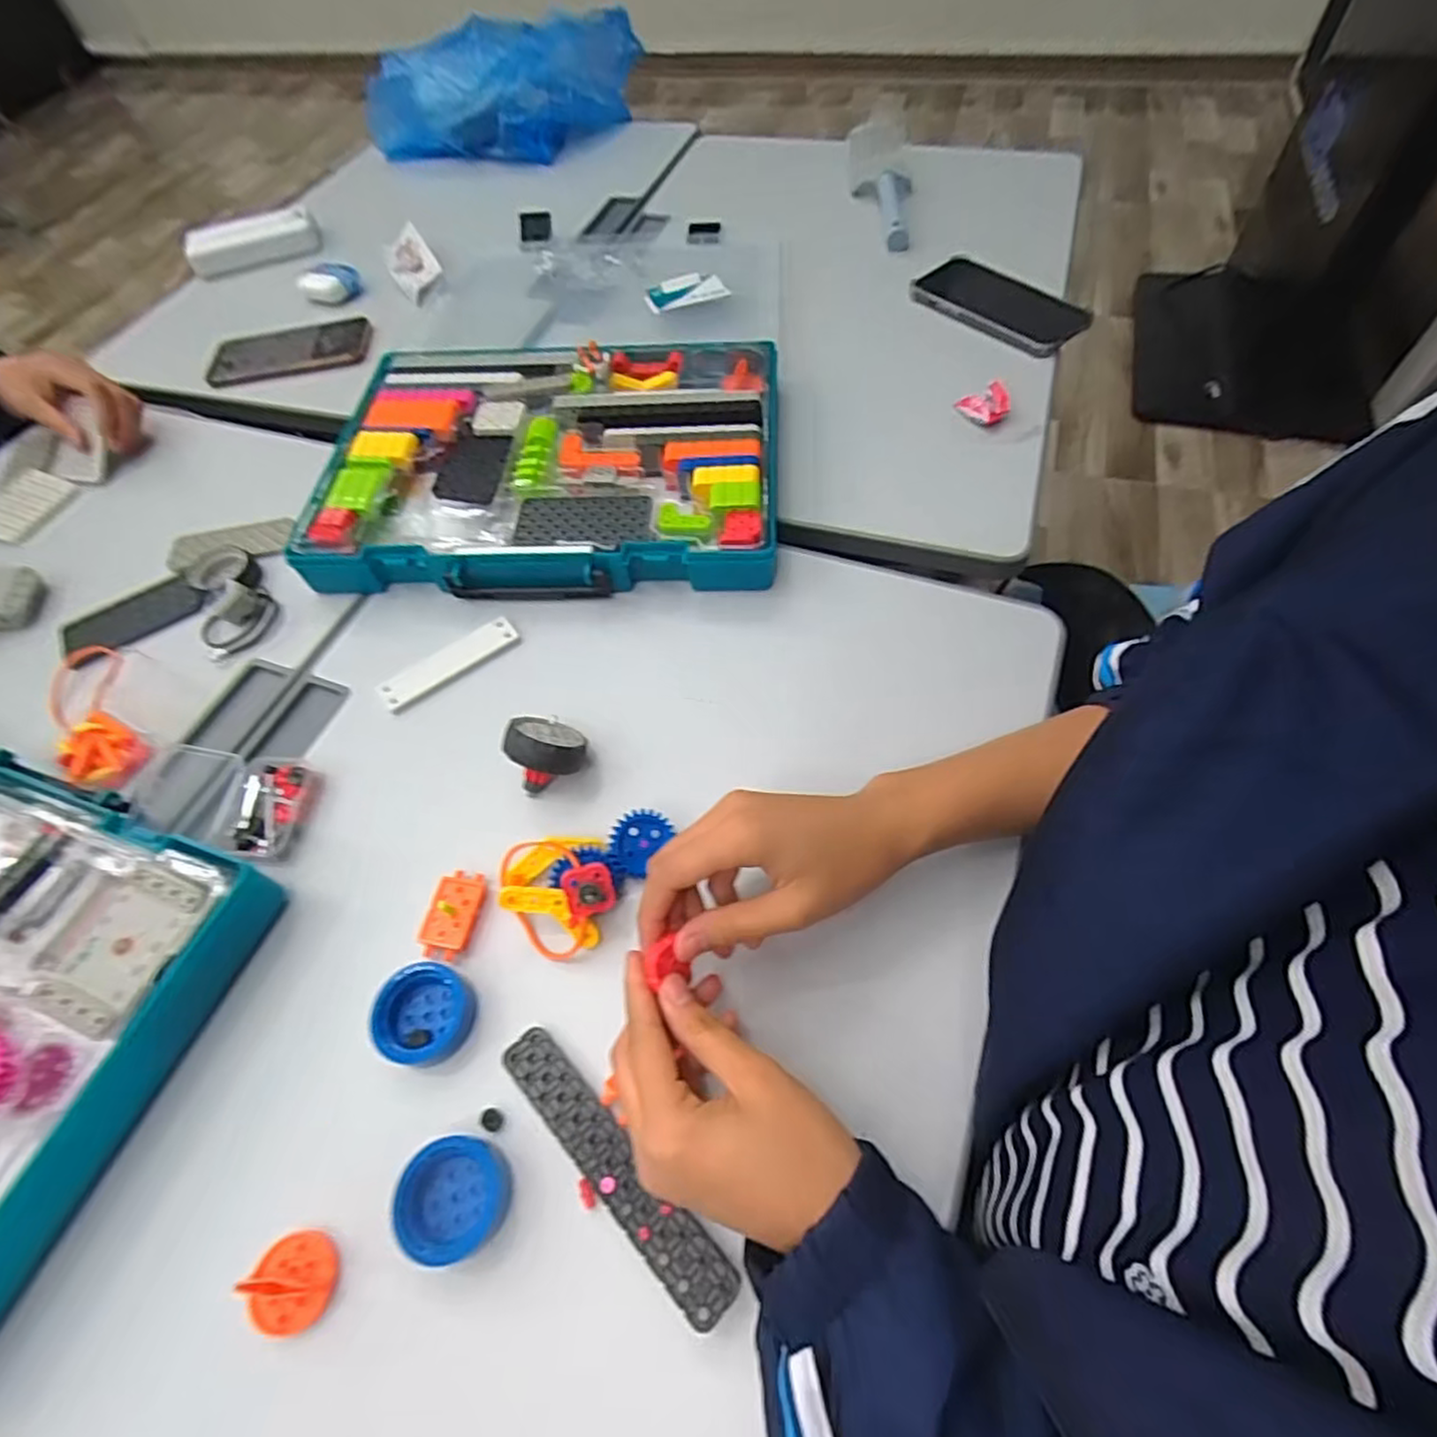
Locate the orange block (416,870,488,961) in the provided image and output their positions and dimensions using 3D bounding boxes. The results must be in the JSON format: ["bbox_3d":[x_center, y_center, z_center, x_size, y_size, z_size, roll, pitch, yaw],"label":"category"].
[{"bbox_3d":[-0.150,0.109,0.397,0.025,0.019,0.047,4,59,8],"label":"orange block"}]

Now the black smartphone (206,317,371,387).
[{"bbox_3d":[-0.450,-0.385,0.735,0.160,0.015,0.074,-12,58,-2],"label":"black smartphone"}]

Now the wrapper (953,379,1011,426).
[{"bbox_3d":[0.230,-0.267,0.600,0.037,0.019,0.041,-11,58,-2],"label":"wrapper"}]

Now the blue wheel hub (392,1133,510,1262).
[{"bbox_3d":[-0.122,0.220,0.323,0.045,0.022,0.046,-2,58,4],"label":"blue wheel hub"}]

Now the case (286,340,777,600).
[{"bbox_3d":[-0.134,-0.211,0.576,0.358,0.044,0.260,0,58,5],"label":"case"}]

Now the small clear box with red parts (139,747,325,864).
[{"bbox_3d":[-0.305,0.052,0.441,0.094,0.027,0.065,3,58,7],"label":"small clear box with red parts"}]

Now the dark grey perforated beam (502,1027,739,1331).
[{"bbox_3d":[-0.050,0.209,0.331,0.148,0.013,0.025,38,68,24],"label":"dark grey perforated beam"}]

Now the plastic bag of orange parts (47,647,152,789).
[{"bbox_3d":[-0.439,-0.004,0.493,0.054,0.016,0.146,-38,63,-18],"label":"plastic bag of orange parts"}]

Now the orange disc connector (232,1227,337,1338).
[{"bbox_3d":[-0.192,0.251,0.313,0.035,0.022,0.036,-2,58,4],"label":"orange disc connector"}]

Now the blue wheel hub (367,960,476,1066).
[{"bbox_3d":[-0.155,0.154,0.369,0.044,0.021,0.048,-2,58,4],"label":"blue wheel hub"}]

